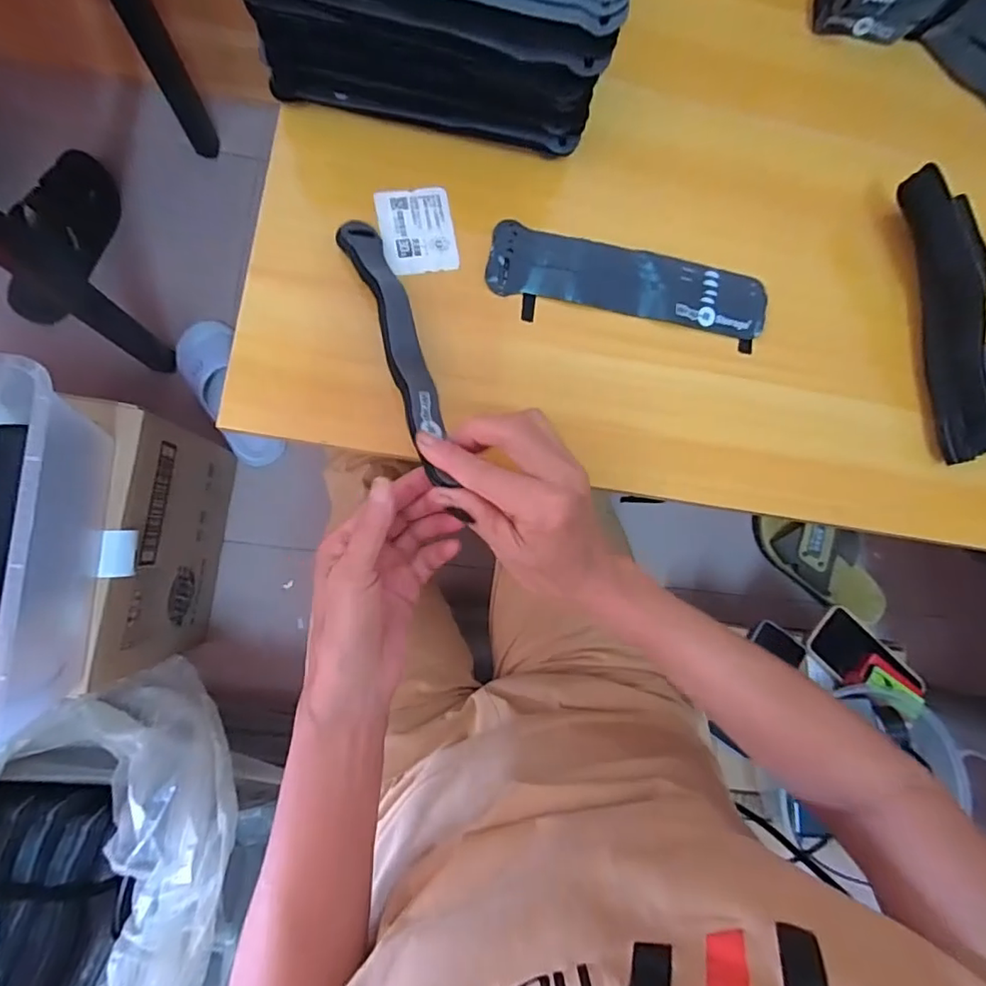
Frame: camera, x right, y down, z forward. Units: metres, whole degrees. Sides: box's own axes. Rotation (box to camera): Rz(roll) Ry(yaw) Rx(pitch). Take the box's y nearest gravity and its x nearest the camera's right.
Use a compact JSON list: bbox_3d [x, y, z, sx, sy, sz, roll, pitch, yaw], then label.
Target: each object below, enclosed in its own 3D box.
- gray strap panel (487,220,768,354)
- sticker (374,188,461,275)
[{"bbox_3d":[0.096,-0.143,0.384,0.197,0.008,0.055,8,84,-7],"label":"gray strap panel"},{"bbox_3d":[-0.050,-0.177,0.370,0.049,0.004,0.059,-10,87,-9],"label":"sticker"}]

